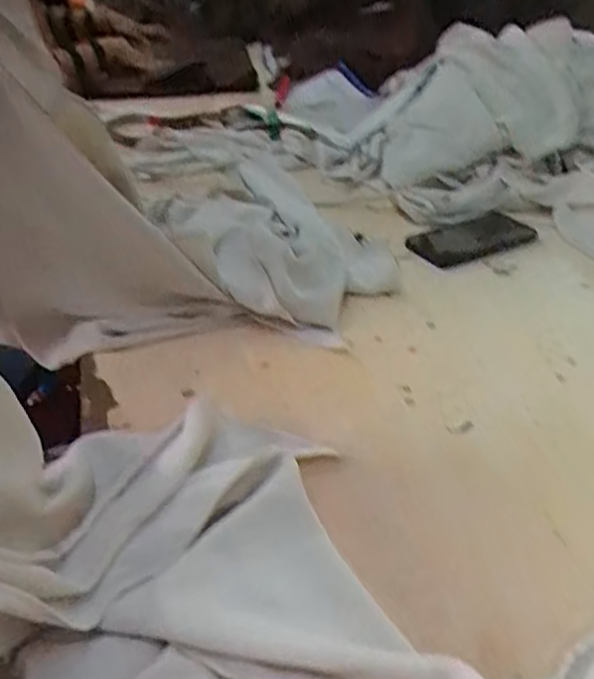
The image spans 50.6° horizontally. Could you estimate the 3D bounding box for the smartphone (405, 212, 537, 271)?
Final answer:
[{"bbox_3d":[0.213,-0.122,0.767,0.158,0.010,0.076,-16,40,-22],"label":"smartphone"}]

